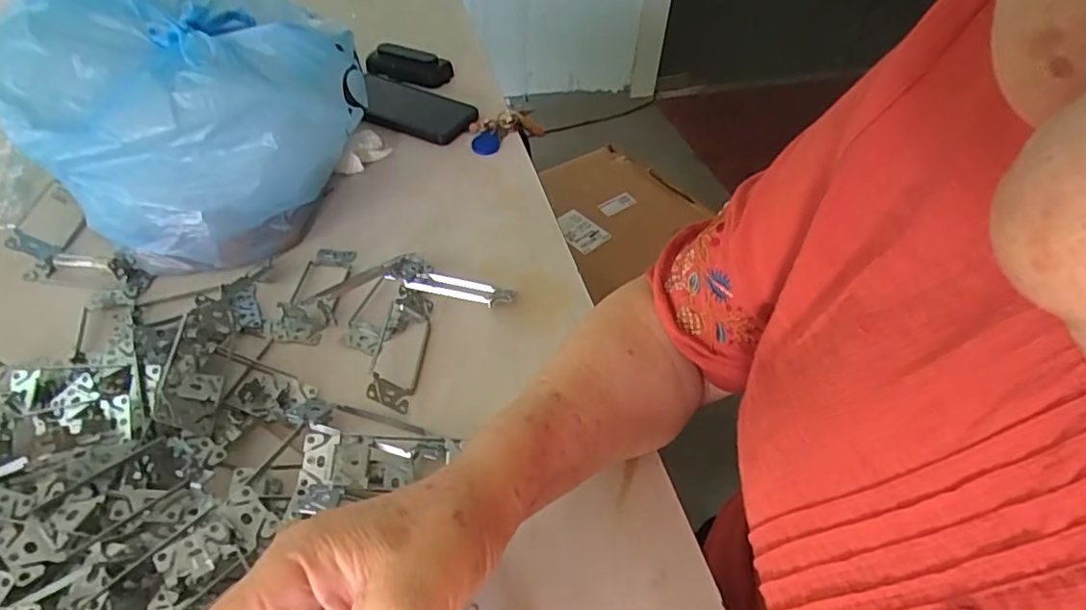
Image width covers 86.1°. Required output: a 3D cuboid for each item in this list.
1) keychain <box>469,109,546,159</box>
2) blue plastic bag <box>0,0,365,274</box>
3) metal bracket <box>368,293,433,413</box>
[{"bbox_3d":[-0.040,-0.197,0.648,0.081,0.020,0.072,2,48,-2],"label":"keychain"},{"bbox_3d":[-0.286,-0.178,0.519,0.195,0.165,0.270,25,51,18],"label":"blue plastic bag"},{"bbox_3d":[-0.111,0.033,0.439,0.038,0.022,0.098,4,47,-1],"label":"metal bracket"}]

